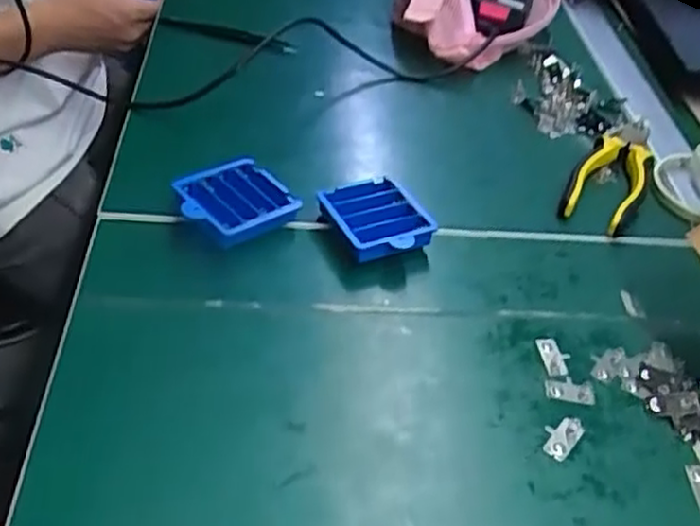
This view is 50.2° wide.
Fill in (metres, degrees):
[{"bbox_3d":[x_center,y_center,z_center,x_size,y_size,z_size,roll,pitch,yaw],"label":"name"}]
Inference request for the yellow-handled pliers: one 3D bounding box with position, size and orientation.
[{"bbox_3d":[0.216,-0.073,0.609,0.054,0.021,0.149,25,46,18],"label":"yellow-handled pliers"}]

